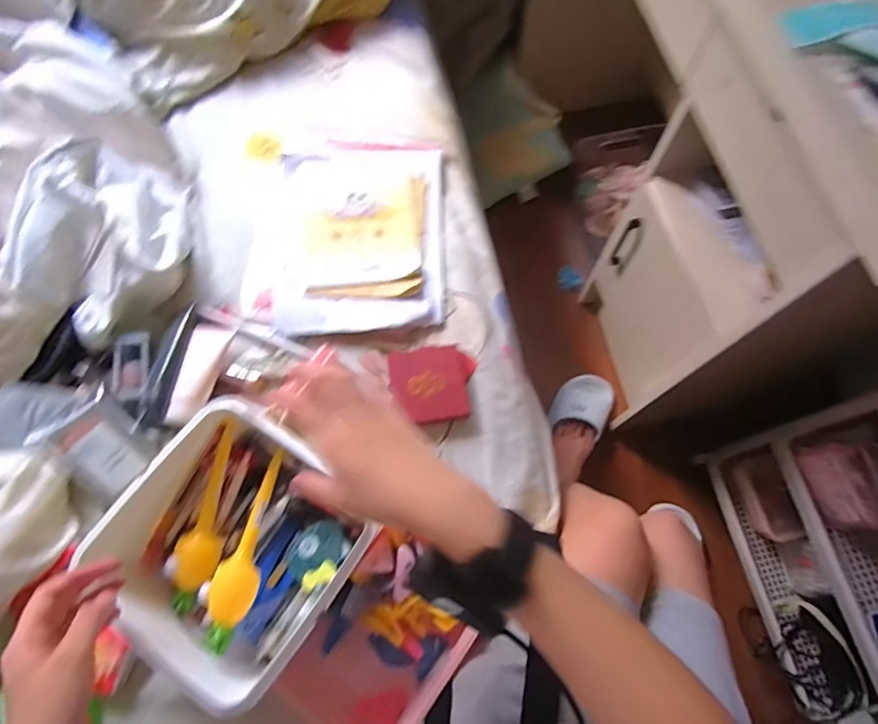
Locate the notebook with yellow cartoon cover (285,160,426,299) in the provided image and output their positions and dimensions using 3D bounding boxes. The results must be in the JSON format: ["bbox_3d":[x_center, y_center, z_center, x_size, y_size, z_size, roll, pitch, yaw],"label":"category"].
[{"bbox_3d":[-0.105,-0.171,0.645,0.169,0.015,0.195,1,70,1],"label":"notebook with yellow cartoon cover"}]

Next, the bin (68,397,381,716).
[{"bbox_3d":[-0.187,0.178,0.478,0.199,0.102,0.183,34,74,13],"label":"bin"}]

